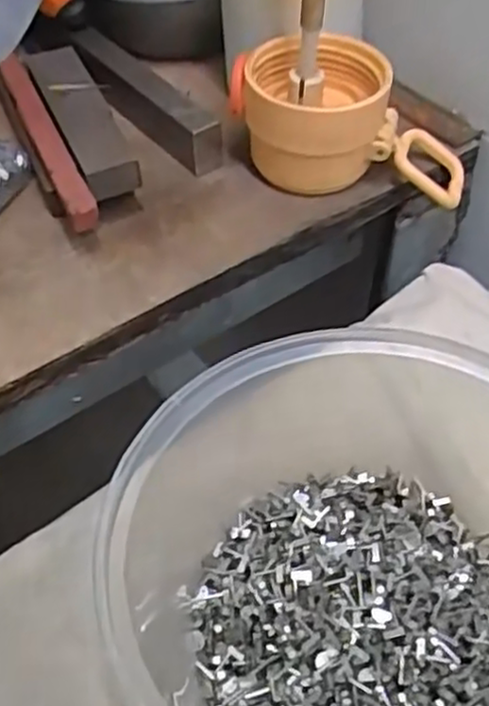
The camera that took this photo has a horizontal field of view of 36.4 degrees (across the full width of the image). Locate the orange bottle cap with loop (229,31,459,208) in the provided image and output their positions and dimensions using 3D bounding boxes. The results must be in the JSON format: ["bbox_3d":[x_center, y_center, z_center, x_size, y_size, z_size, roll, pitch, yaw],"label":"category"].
[{"bbox_3d":[0.049,-0.107,0.340,0.108,0.050,0.059,6,51,7],"label":"orange bottle cap with loop"}]

